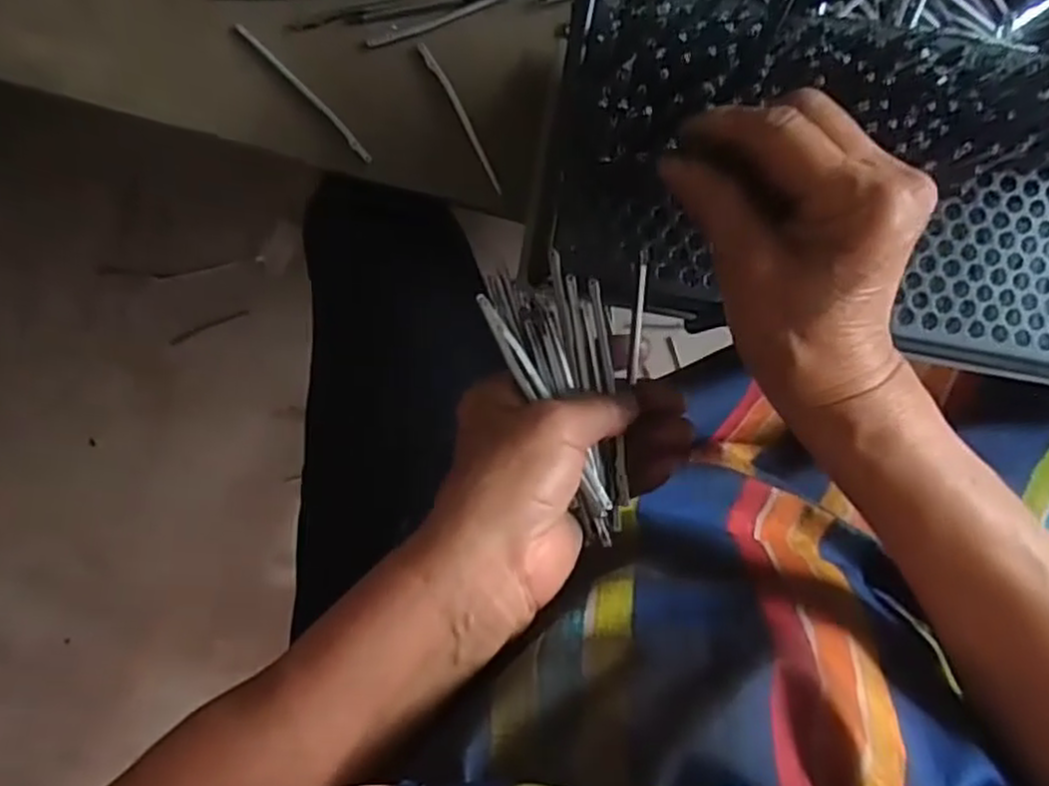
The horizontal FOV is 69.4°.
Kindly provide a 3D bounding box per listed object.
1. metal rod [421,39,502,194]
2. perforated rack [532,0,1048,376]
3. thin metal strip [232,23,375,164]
[{"bbox_3d":[-0.037,-0.162,0.446,0.007,0.005,0.095,-29,93,-1],"label":"metal rod"},{"bbox_3d":[0.313,-0.076,0.369,0.595,0.054,0.150,8,100,-6],"label":"perforated rack"},{"bbox_3d":[-0.128,-0.175,0.442,0.006,0.006,0.105,-44,93,0],"label":"thin metal strip"}]

